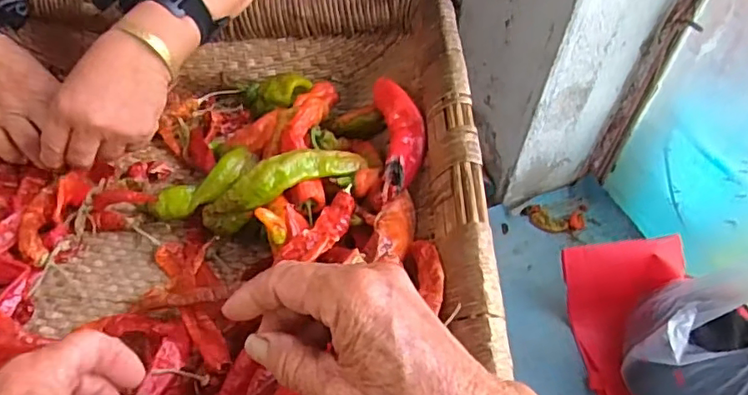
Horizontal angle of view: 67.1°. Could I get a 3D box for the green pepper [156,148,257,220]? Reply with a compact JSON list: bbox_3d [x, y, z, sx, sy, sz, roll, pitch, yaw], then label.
[{"bbox_3d":[-0.132,-0.008,0.453,0.085,0.018,0.037,-34,56,-6],"label":"green pepper"}]

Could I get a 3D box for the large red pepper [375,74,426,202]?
[{"bbox_3d":[0.023,-0.049,0.456,0.038,0.021,0.128,0,48,-5],"label":"large red pepper"}]

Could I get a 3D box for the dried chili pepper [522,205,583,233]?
[{"bbox_3d":[0.342,0.043,1.069,0.123,0.018,0.056,2,48,-3],"label":"dried chili pepper"}]

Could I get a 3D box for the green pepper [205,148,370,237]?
[{"bbox_3d":[-0.067,-0.007,0.432,0.125,0.048,0.031,-15,50,-17],"label":"green pepper"}]

